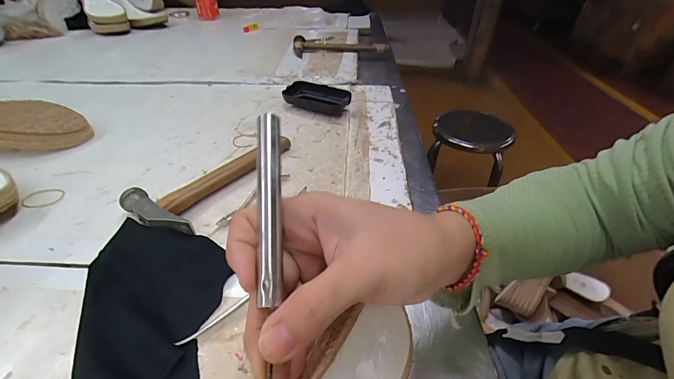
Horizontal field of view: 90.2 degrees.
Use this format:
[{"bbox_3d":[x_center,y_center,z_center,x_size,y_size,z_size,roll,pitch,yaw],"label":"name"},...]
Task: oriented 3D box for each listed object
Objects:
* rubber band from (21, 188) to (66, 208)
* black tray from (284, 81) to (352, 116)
[{"bbox_3d":[-0.334,0.010,0.381,0.041,0.004,0.031,-10,39,-12],"label":"rubber band"},{"bbox_3d":[-0.031,-0.148,0.550,0.112,0.032,0.050,16,41,20],"label":"black tray"}]

